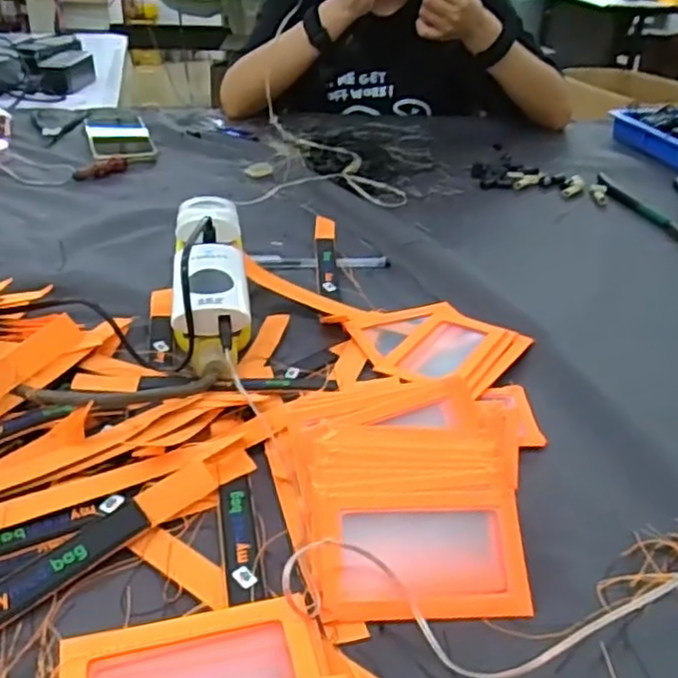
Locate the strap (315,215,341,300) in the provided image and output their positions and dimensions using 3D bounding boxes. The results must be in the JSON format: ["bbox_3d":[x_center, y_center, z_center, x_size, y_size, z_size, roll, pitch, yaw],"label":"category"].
[{"bbox_3d":[-0.012,-0.085,0.666,0.021,0.011,0.144,0,32,-3],"label":"strap"}]

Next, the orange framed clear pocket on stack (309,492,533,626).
[{"bbox_3d":[0.042,0.111,0.352,0.105,0.009,0.063,0,60,-6],"label":"orange framed clear pocket on stack"}]

